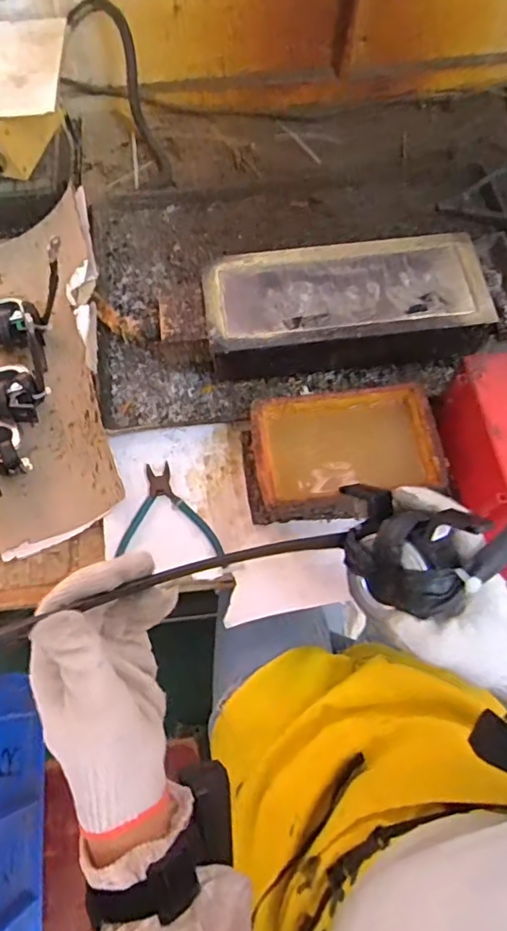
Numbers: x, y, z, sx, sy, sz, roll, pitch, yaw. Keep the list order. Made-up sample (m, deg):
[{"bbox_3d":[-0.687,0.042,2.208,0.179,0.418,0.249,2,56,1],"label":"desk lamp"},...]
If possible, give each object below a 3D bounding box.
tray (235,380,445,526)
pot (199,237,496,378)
[{"bbox_3d":[0.096,-0.012,0.612,0.208,0.071,0.133,-7,67,-2],"label":"tray"},{"bbox_3d":[0.114,-0.192,0.685,0.341,0.090,0.164,-7,67,-2],"label":"pot"}]

